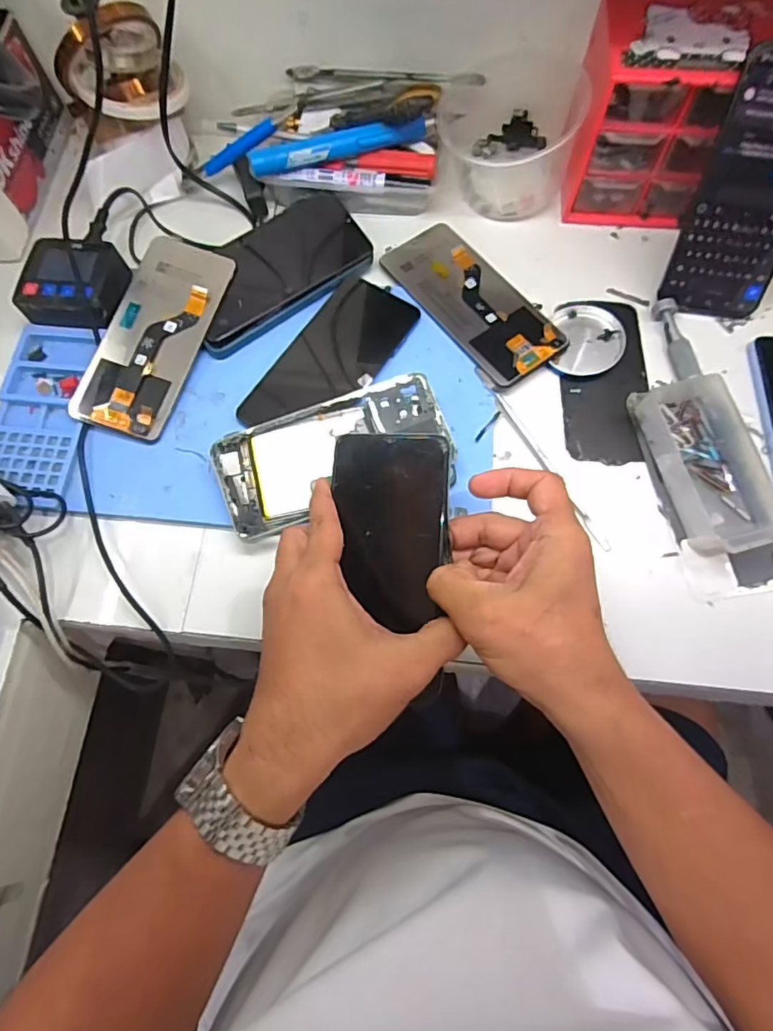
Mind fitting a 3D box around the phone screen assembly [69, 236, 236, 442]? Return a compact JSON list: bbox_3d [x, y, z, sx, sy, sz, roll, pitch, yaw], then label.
[{"bbox_3d":[-0.182,-0.141,0.417,0.073,0.007,0.164,19,79,4],"label":"phone screen assembly"}]

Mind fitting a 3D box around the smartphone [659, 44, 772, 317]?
[{"bbox_3d":[0.272,-0.237,0.395,0.080,0.167,0.010,8,37,3],"label":"smartphone"}]

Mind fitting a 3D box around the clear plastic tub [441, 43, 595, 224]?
[{"bbox_3d":[0.107,-0.334,0.470,0.113,0.069,0.108,0,73,0],"label":"clear plastic tub"}]

